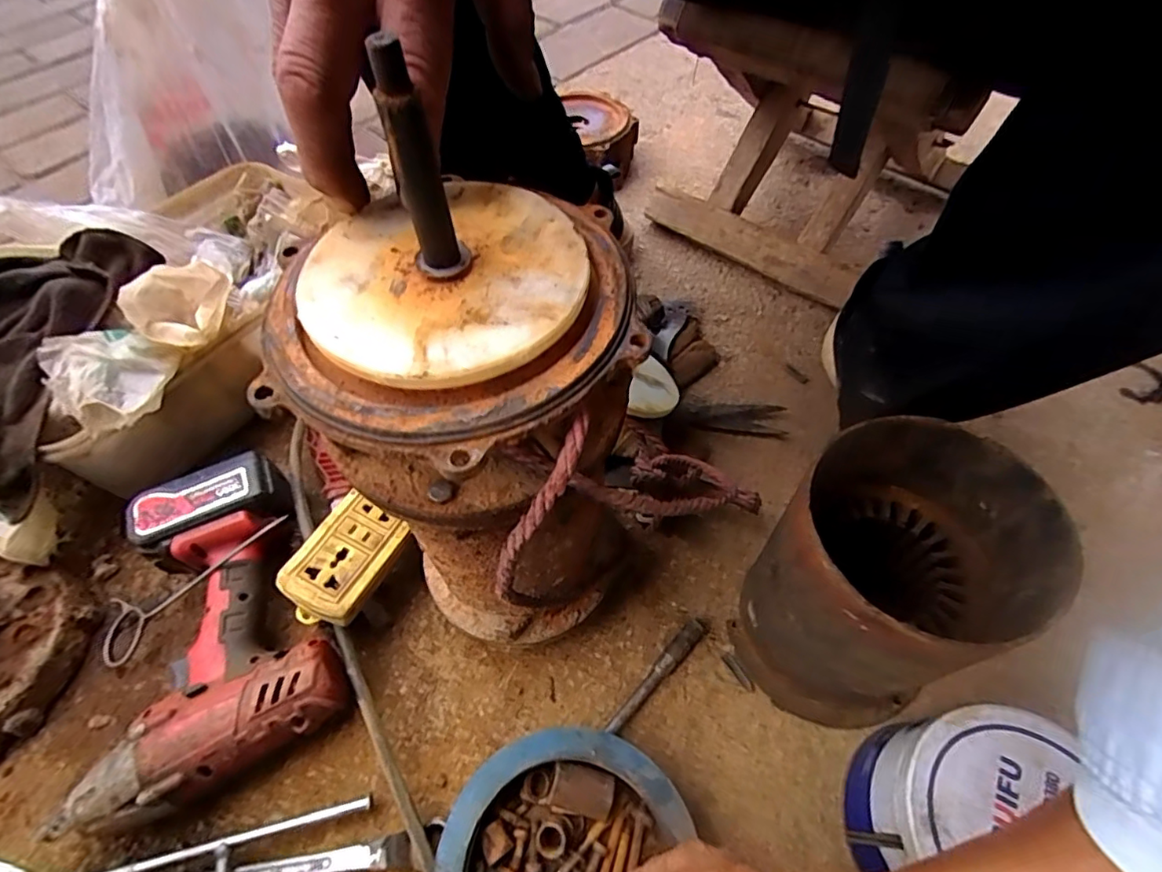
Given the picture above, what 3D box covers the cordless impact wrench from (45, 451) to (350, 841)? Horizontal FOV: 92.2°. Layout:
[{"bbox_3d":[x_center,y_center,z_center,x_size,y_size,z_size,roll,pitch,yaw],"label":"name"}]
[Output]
[{"bbox_3d":[-0.283,0.139,0.410,0.170,0.065,0.217,-25,59,-14],"label":"cordless impact wrench"}]

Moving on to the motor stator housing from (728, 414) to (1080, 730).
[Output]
[{"bbox_3d":[0.179,0.096,0.357,0.122,0.186,0.136,23,60,16],"label":"motor stator housing"}]

